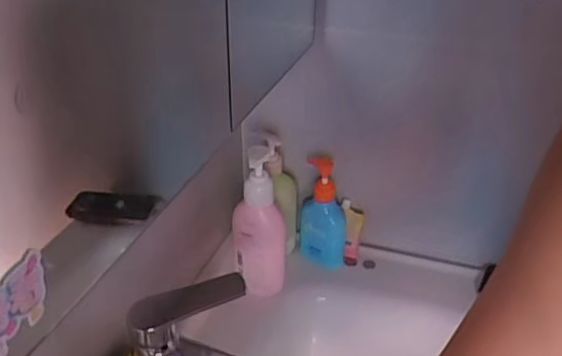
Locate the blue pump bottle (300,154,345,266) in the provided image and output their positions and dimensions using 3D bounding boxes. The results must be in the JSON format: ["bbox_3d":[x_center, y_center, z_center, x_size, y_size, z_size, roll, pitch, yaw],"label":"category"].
[{"bbox_3d":[0.065,0.053,0.896,0.067,0.190,0.058,1,31,0],"label":"blue pump bottle"}]

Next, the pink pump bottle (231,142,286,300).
[{"bbox_3d":[-0.029,0.062,0.803,0.070,0.214,0.048,3,31,4],"label":"pink pump bottle"}]

